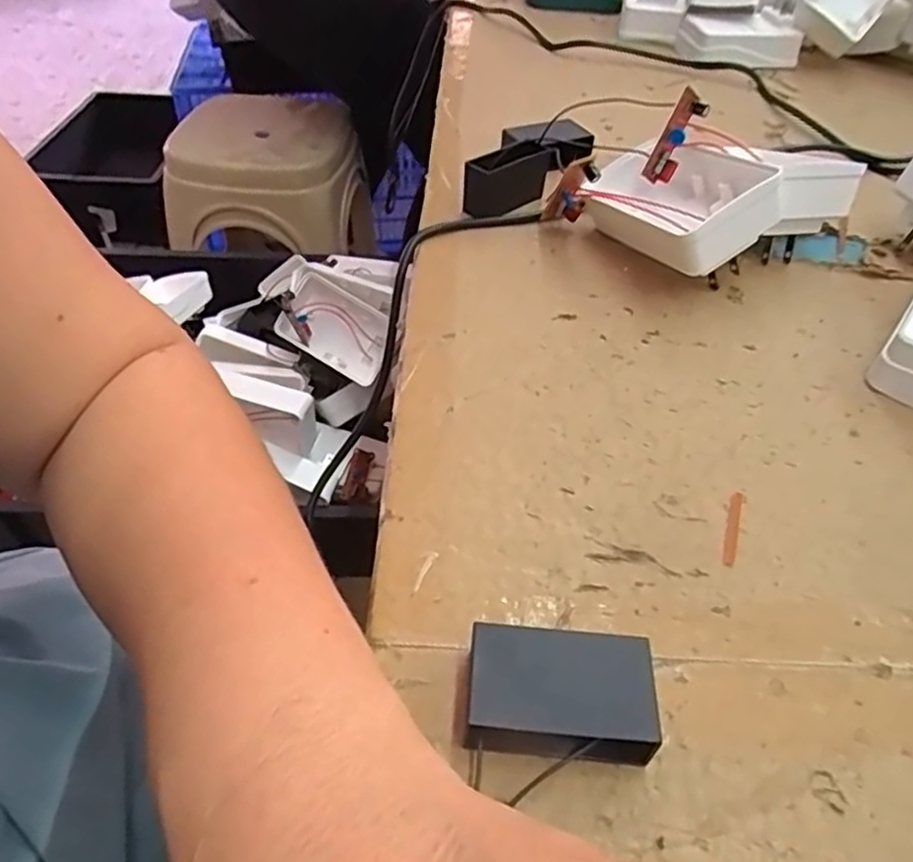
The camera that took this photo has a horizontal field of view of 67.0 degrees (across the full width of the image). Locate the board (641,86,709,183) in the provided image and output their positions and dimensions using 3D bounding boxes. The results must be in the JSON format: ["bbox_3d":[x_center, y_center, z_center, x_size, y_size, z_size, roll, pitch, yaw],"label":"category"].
[{"bbox_3d":[0.109,-0.146,0.342,0.016,0.043,0.012,34,19,27],"label":"board"}]

